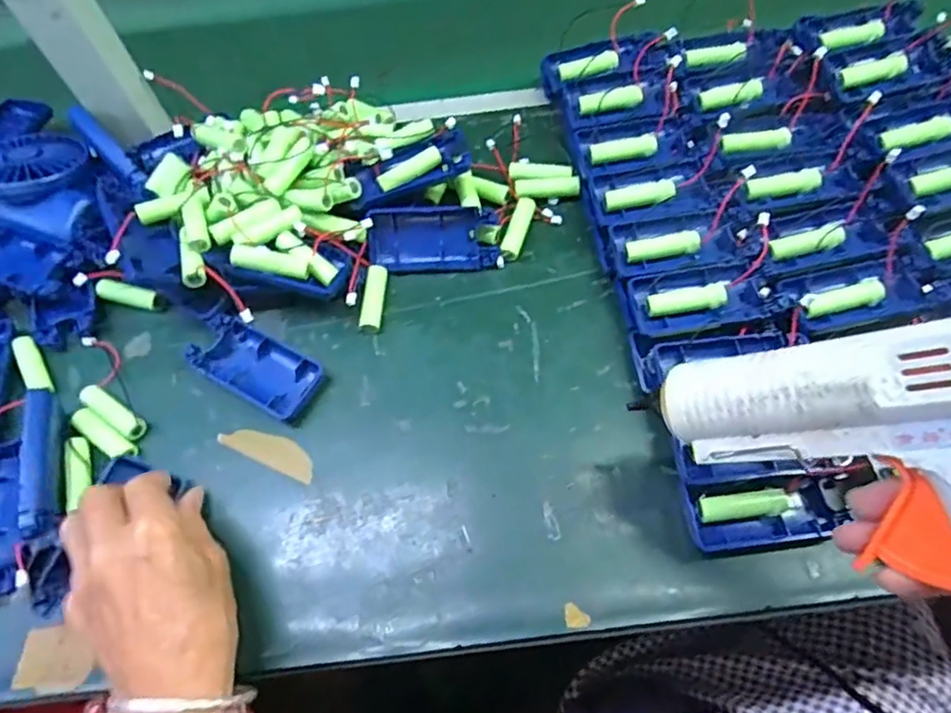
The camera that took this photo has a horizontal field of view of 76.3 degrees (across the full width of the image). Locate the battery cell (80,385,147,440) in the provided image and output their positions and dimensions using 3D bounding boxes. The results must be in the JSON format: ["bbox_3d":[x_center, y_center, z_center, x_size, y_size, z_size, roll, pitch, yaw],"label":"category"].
[{"bbox_3d":[-0.241,0.036,0.403,0.052,0.011,0.012,30,69,17],"label":"battery cell"}]

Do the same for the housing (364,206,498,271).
[{"bbox_3d":[-0.031,-0.086,0.445,0.093,0.024,0.046,-1,95,7],"label":"housing"}]

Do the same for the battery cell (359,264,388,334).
[{"bbox_3d":[-0.072,-0.043,0.437,0.015,0.014,0.051,1,67,5],"label":"battery cell"}]

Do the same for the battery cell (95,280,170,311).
[{"bbox_3d":[-0.252,-0.045,0.445,0.050,0.011,0.014,14,64,-6],"label":"battery cell"}]

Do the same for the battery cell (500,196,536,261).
[{"bbox_3d":[0.032,-0.096,0.459,0.014,0.013,0.055,16,65,12],"label":"battery cell"}]

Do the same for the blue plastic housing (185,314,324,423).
[{"bbox_3d":[-0.150,0.007,0.417,0.090,0.017,0.046,27,68,17],"label":"blue plastic housing"}]

